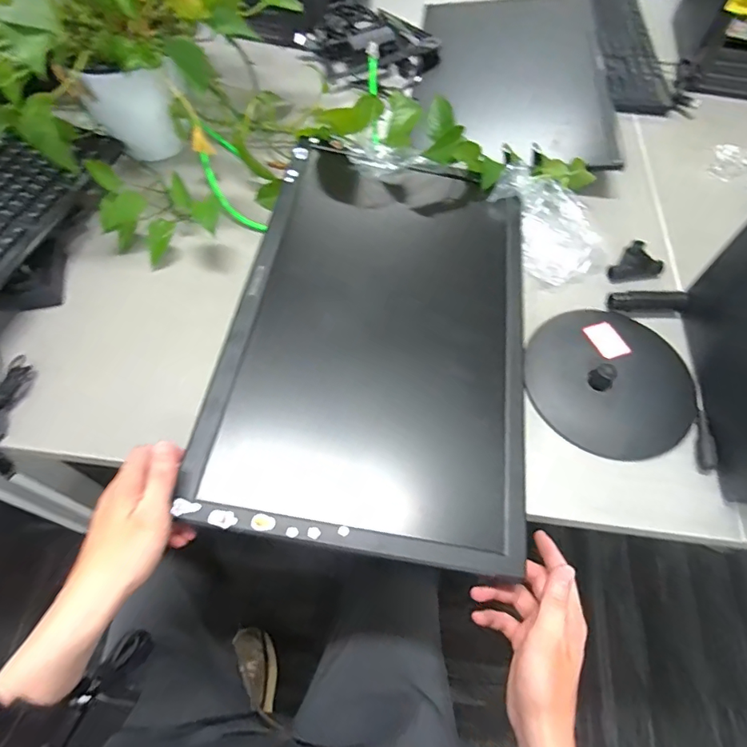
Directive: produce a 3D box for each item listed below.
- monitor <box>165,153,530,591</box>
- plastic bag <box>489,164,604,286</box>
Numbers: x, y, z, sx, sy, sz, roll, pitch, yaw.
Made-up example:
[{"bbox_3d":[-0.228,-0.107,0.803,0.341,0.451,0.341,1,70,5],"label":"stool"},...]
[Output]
[{"bbox_3d":[0.016,-0.063,0.570,0.324,0.060,0.535,9,60,3],"label":"monitor"},{"bbox_3d":[0.239,-0.207,0.639,0.109,0.045,0.178,-15,62,-10],"label":"plastic bag"}]

